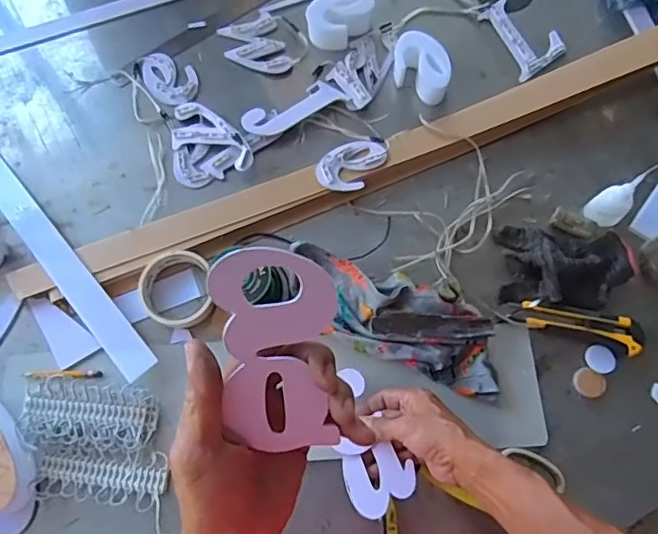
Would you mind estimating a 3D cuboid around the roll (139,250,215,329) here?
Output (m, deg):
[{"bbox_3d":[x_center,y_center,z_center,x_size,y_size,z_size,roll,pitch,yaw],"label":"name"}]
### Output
[{"bbox_3d":[-0.182,0.025,0.677,0.079,0.018,0.091,-9,71,-2],"label":"roll"}]

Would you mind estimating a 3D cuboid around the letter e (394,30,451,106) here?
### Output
[{"bbox_3d":[0.125,-0.273,0.780,0.074,0.047,0.082,8,71,4],"label":"letter e"}]

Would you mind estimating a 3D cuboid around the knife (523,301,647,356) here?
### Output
[{"bbox_3d":[0.295,0.068,0.667,0.134,0.019,0.037,13,72,5],"label":"knife"}]

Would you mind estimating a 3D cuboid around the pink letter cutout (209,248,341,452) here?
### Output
[{"bbox_3d":[-0.029,0.050,0.333,0.067,0.004,0.123,-5,105,-11],"label":"pink letter cutout"}]

